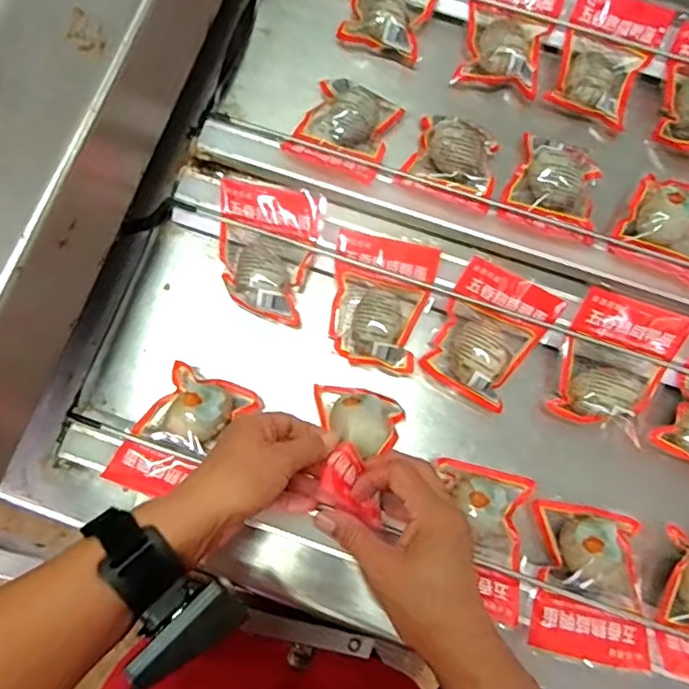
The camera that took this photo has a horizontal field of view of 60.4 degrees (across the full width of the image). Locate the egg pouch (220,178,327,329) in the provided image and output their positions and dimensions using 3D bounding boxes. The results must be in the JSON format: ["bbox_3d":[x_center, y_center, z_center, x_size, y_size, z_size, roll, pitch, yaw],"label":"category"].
[{"bbox_3d":[-0.069,-0.079,0.517,0.086,0.043,0.106,10,78,1],"label":"egg pouch"}]

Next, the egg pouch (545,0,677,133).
[{"bbox_3d":[0.247,-0.271,0.561,0.086,0.043,0.108,22,79,4],"label":"egg pouch"}]

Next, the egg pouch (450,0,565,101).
[{"bbox_3d":[0.158,-0.304,0.567,0.084,0.037,0.111,16,79,3],"label":"egg pouch"}]

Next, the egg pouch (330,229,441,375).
[{"bbox_3d":[0.028,-0.036,0.515,0.084,0.033,0.105,13,79,2],"label":"egg pouch"}]

